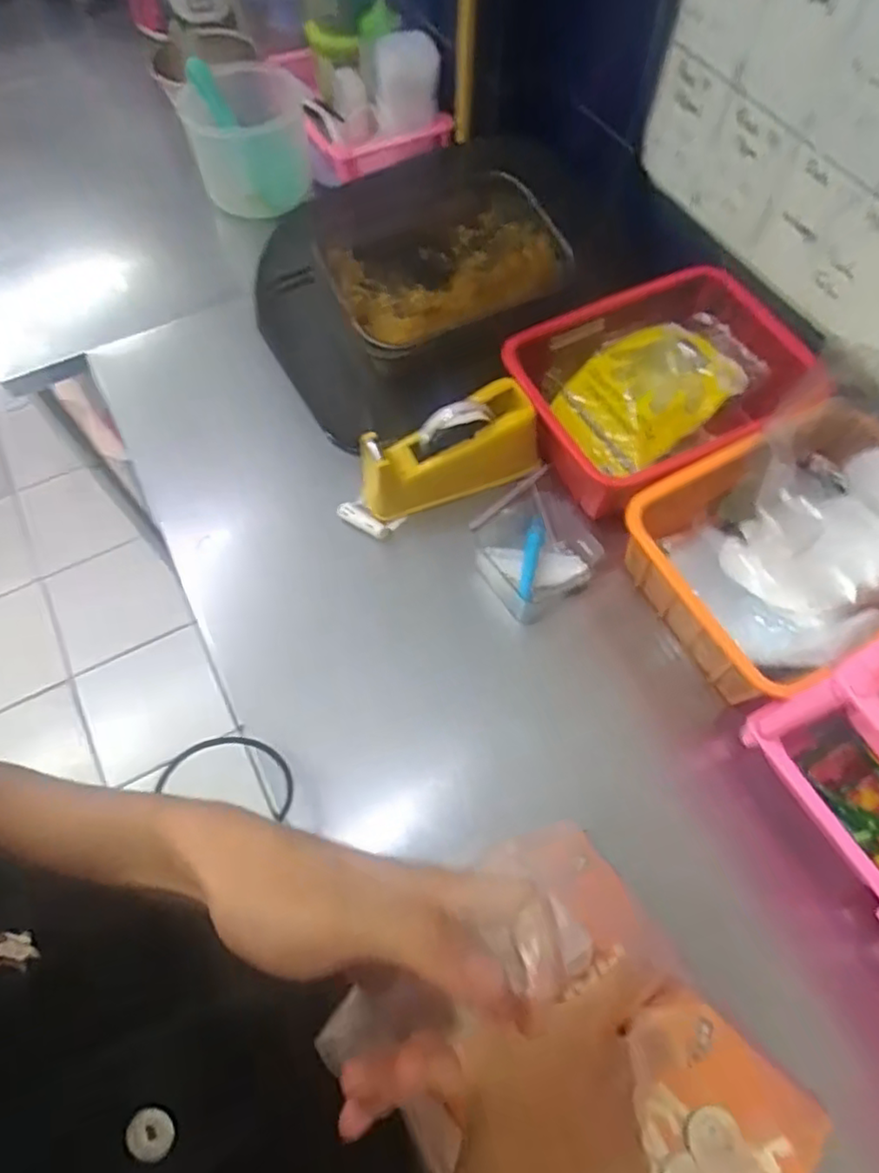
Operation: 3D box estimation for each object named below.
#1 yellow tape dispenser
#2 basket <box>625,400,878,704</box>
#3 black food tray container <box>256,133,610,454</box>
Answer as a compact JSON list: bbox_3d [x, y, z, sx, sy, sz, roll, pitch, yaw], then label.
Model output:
[{"bbox_3d":[0.009,-0.151,0.700,0.201,0.092,0.074,-20,66,-10],"label":"yellow tape dispenser"},{"bbox_3d":[0.356,-0.039,0.635,0.295,0.116,0.221,-25,67,-12],"label":"basket"},{"bbox_3d":[0.005,-0.390,0.893,0.457,0.244,0.264,-25,67,-12],"label":"black food tray container"}]

